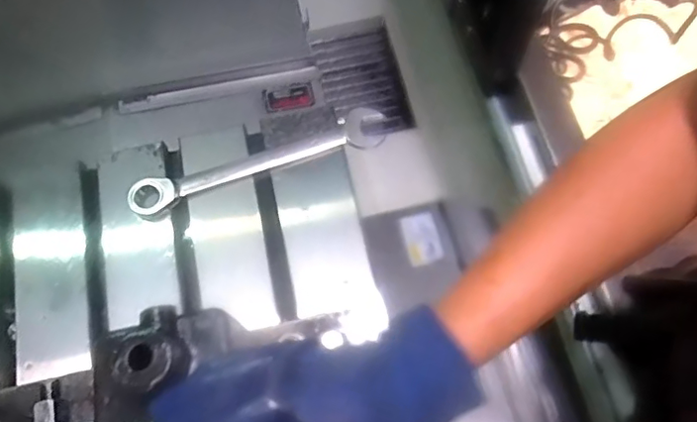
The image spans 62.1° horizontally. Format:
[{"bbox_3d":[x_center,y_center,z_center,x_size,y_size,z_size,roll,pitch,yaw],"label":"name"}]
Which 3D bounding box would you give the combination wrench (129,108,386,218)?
[{"bbox_3d":[-0.103,-0.060,0.672,0.298,0.022,0.047,-19,69,-4],"label":"combination wrench"}]

